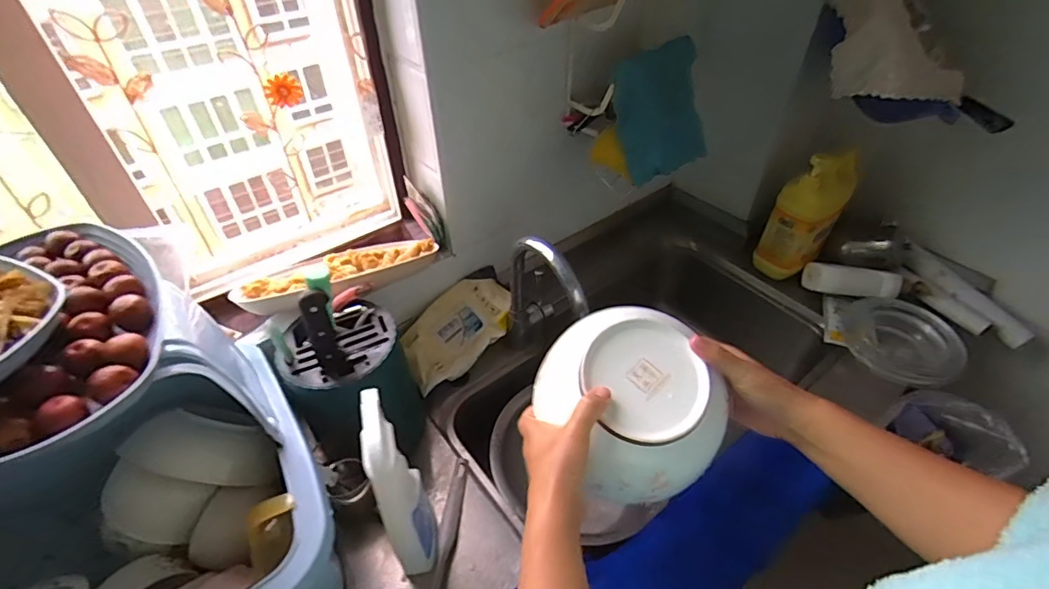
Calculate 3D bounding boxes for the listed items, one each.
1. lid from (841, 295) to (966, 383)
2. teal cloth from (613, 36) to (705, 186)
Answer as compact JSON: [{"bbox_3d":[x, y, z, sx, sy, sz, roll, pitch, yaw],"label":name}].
[{"bbox_3d":[0.664,0.079,0.867,0.168,0.032,0.182,-9,47,9],"label":"lid"},{"bbox_3d":[0.218,-0.288,0.788,0.148,0.188,0.013,-23,24,-10],"label":"teal cloth"}]

